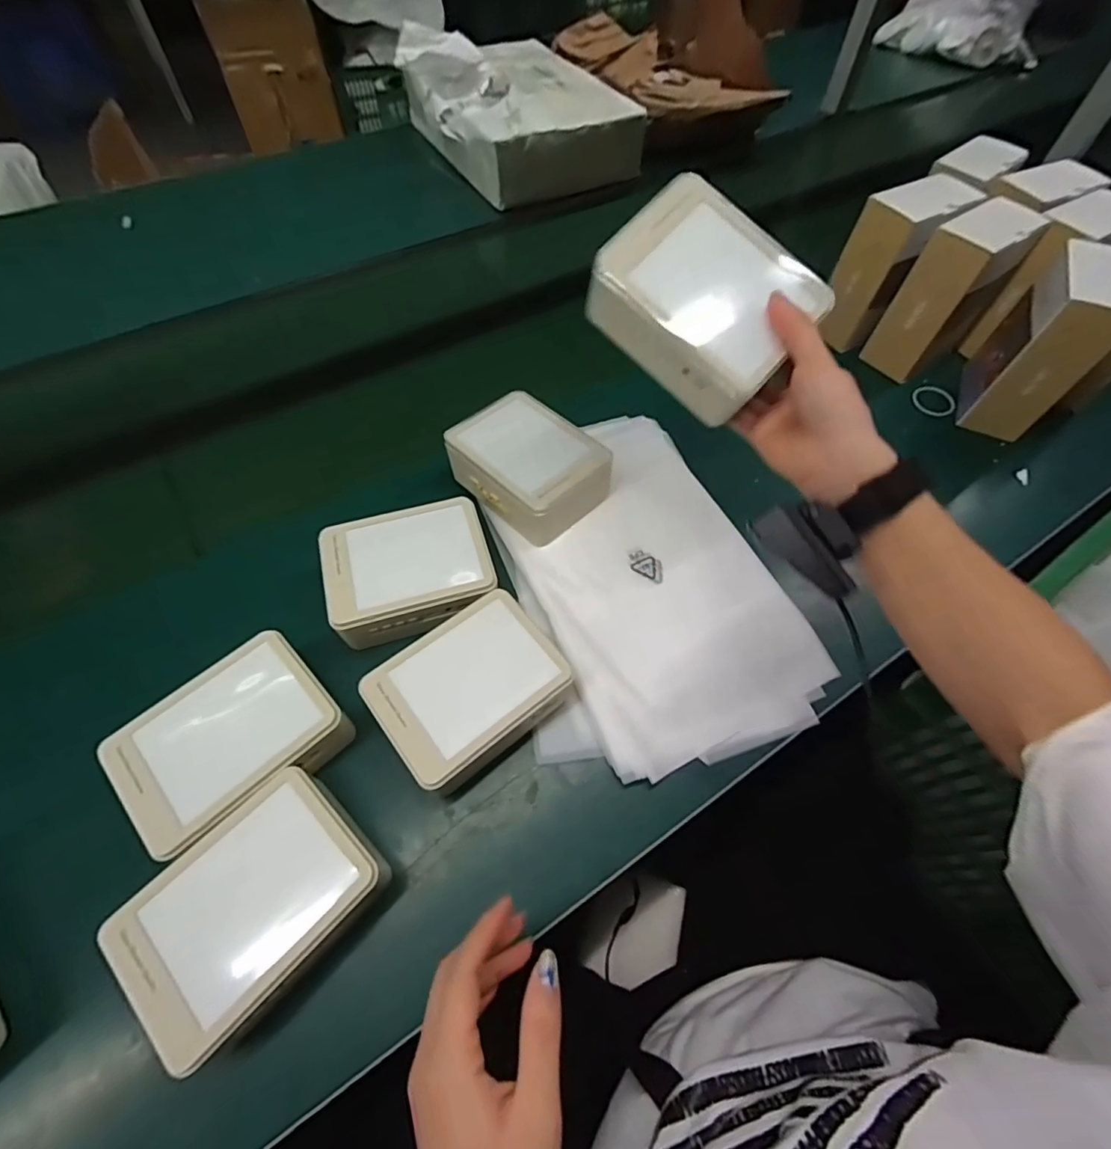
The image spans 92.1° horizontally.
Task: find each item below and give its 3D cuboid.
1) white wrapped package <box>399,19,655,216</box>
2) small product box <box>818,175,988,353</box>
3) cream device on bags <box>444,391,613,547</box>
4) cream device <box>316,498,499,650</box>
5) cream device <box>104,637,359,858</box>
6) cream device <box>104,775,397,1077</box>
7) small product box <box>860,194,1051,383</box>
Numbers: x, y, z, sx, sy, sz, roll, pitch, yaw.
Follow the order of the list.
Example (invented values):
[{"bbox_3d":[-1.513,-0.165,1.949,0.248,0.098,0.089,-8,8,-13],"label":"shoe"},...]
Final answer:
[{"bbox_3d":[-0.070,-0.811,0.936,0.306,0.120,0.370,-25,61,-17],"label":"white wrapped package"},{"bbox_3d":[0.412,-0.375,0.655,0.119,0.154,0.077,-25,61,-16],"label":"small product box"},{"bbox_3d":[-0.025,-0.106,0.535,0.108,0.061,0.145,-39,66,-23],"label":"cream device on bags"},{"bbox_3d":[-0.131,-0.008,0.481,0.139,0.039,0.114,-14,59,-10],"label":"cream device"},{"bbox_3d":[-0.243,0.125,0.404,0.111,0.044,0.142,40,65,22],"label":"cream device"},{"bbox_3d":[-0.197,0.223,0.362,0.110,0.063,0.140,40,65,22],"label":"cream device"},{"bbox_3d":[0.471,-0.333,0.638,0.126,0.156,0.068,-28,62,-18],"label":"small product box"}]

